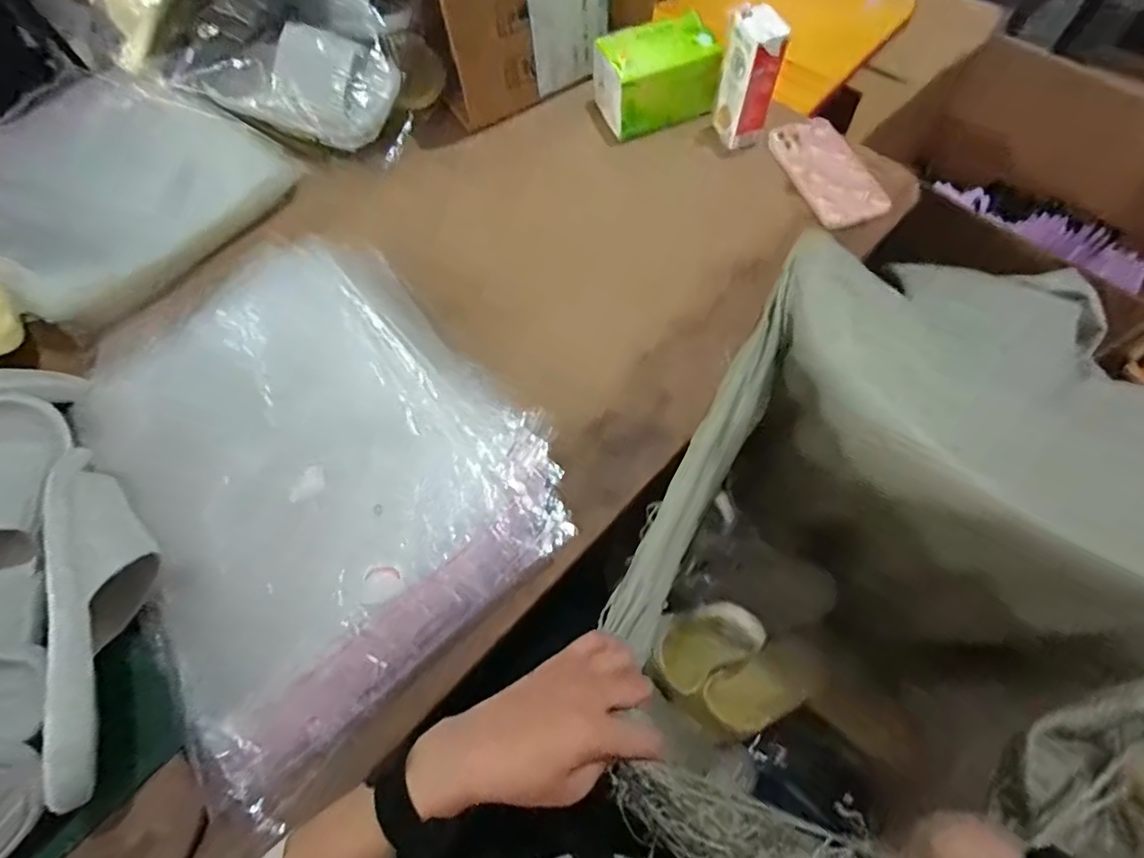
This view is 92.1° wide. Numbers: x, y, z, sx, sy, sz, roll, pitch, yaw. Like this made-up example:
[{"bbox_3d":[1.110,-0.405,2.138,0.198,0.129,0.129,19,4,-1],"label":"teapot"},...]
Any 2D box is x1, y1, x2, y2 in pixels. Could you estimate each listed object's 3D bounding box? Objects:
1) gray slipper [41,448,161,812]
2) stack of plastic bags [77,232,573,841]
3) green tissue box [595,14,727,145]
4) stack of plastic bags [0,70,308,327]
[{"bbox_3d":[-0.383,0.147,0.437,0.093,0.081,0.263,-13,64,-2],"label":"gray slipper"},{"bbox_3d":[-0.264,0.017,0.514,0.383,0.081,0.466,-41,69,-15],"label":"stack of plastic bags"},{"bbox_3d":[0.102,-0.434,0.676,0.131,0.082,0.092,-20,65,-6],"label":"green tissue box"},{"bbox_3d":[-0.593,-0.322,0.693,0.368,0.080,0.326,36,72,18],"label":"stack of plastic bags"}]

